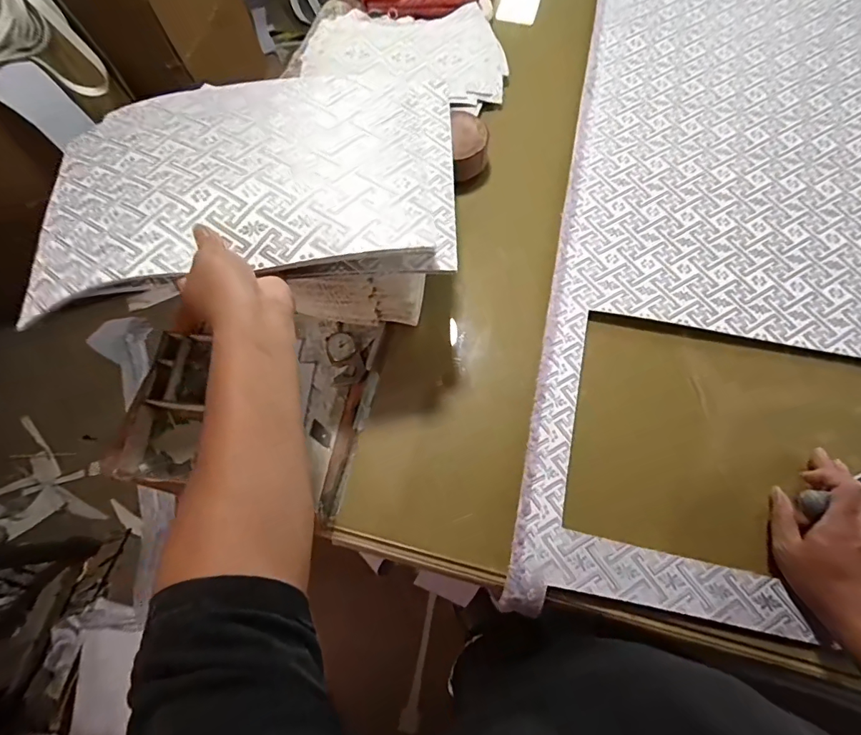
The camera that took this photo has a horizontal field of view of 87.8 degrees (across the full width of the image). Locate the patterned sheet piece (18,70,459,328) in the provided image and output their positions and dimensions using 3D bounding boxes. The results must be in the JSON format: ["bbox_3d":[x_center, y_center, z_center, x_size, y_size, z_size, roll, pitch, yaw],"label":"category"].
[{"bbox_3d":[-0.178,-0.194,0.453,0.431,0.062,0.271,-8,70,0],"label":"patterned sheet piece"}]

